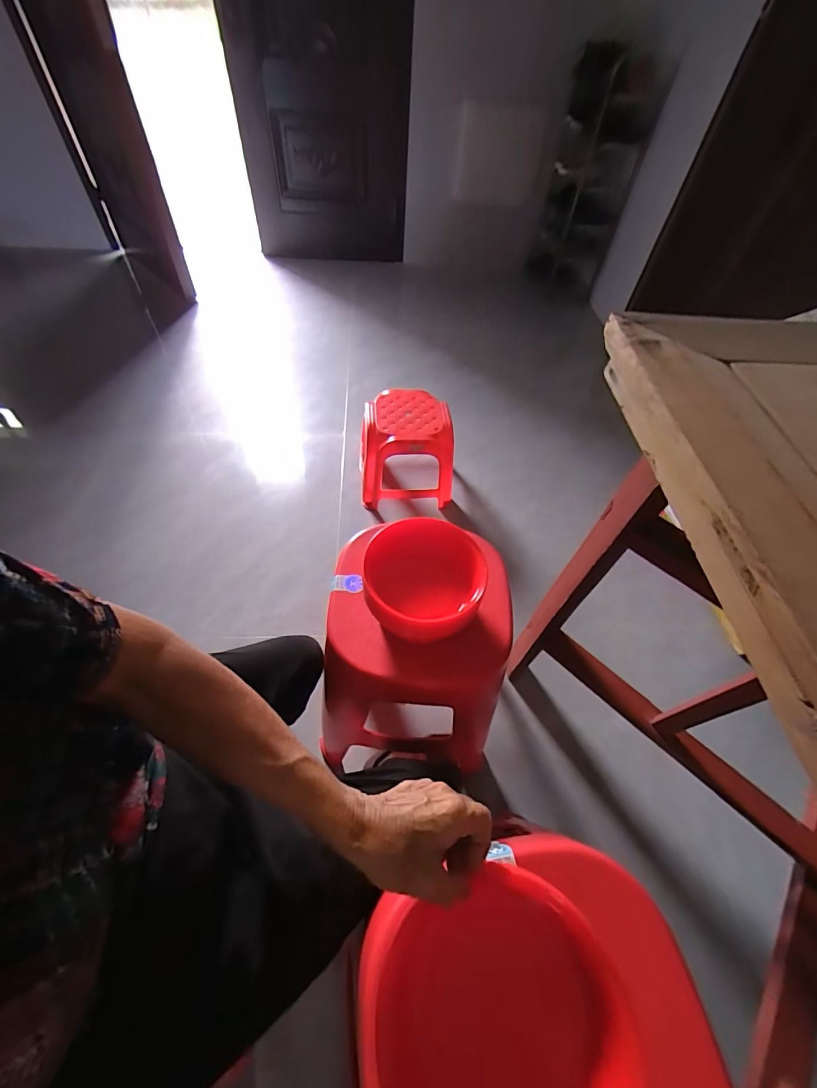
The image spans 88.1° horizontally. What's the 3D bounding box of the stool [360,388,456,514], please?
[{"bbox_3d":[-0.010,-0.307,1.382,0.286,0.272,0.274,0,54,-5],"label":"stool"}]

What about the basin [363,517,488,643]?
[{"bbox_3d":[0.025,0.050,0.602,0.167,0.085,0.153,2,54,-3],"label":"basin"}]

